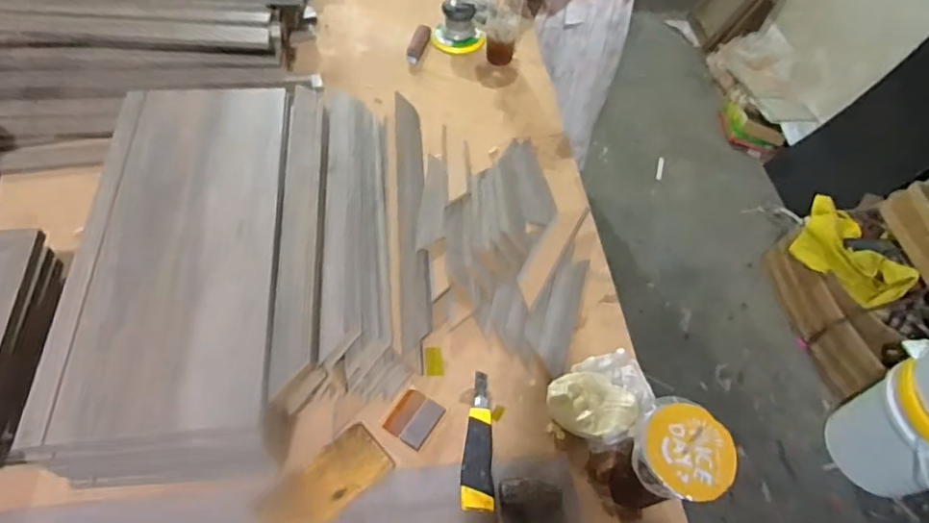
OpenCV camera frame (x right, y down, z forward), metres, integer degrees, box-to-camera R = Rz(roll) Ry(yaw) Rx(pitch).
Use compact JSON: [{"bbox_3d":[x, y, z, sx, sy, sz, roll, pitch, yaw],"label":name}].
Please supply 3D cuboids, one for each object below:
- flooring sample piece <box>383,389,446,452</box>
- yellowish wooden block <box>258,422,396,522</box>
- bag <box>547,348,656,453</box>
[{"bbox_3d":[-0.065,0.204,0.708,0.057,0.005,0.064,29,59,14],"label":"flooring sample piece"},{"bbox_3d":[-0.161,0.264,0.640,0.153,0.013,0.073,-33,67,-33],"label":"yellowish wooden block"},{"bbox_3d":[0.190,0.181,0.725,0.141,0.045,0.109,-29,63,-21],"label":"bag"}]

